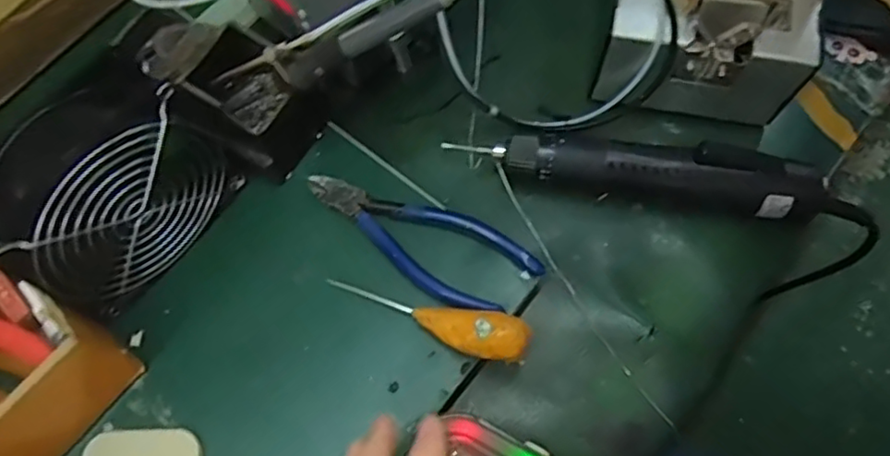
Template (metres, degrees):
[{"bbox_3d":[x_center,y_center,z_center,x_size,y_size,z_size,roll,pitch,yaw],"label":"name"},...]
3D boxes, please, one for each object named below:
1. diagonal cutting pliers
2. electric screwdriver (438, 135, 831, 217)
[{"bbox_3d":[-0.017,0.002,0.395,0.151,0.012,0.055,34,74,14],"label":"diagonal cutting pliers"},{"bbox_3d":[0.127,-0.038,0.415,0.228,0.043,0.034,10,70,6],"label":"electric screwdriver"}]

